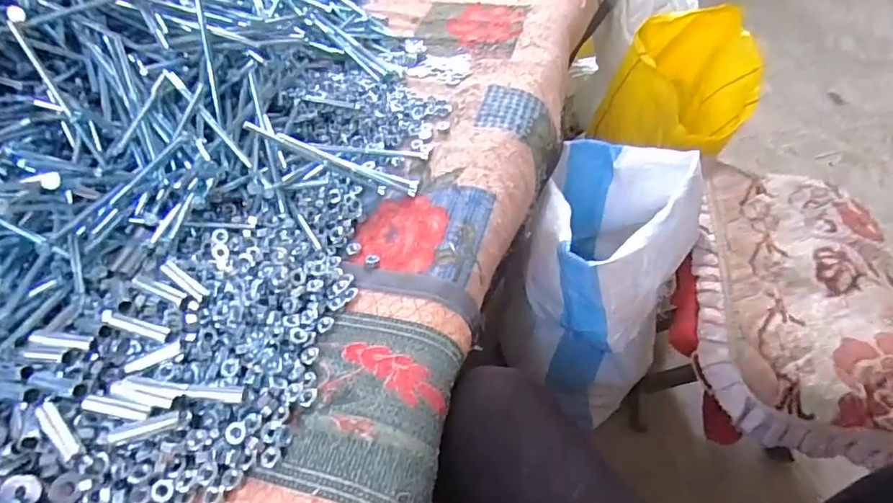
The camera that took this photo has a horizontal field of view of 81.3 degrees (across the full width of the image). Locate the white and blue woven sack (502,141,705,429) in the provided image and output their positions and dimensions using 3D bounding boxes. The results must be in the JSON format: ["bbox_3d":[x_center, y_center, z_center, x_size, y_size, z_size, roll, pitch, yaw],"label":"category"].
[{"bbox_3d":[0.237,0.051,0.816,0.229,0.407,0.279,15,51,10],"label":"white and blue woven sack"}]

